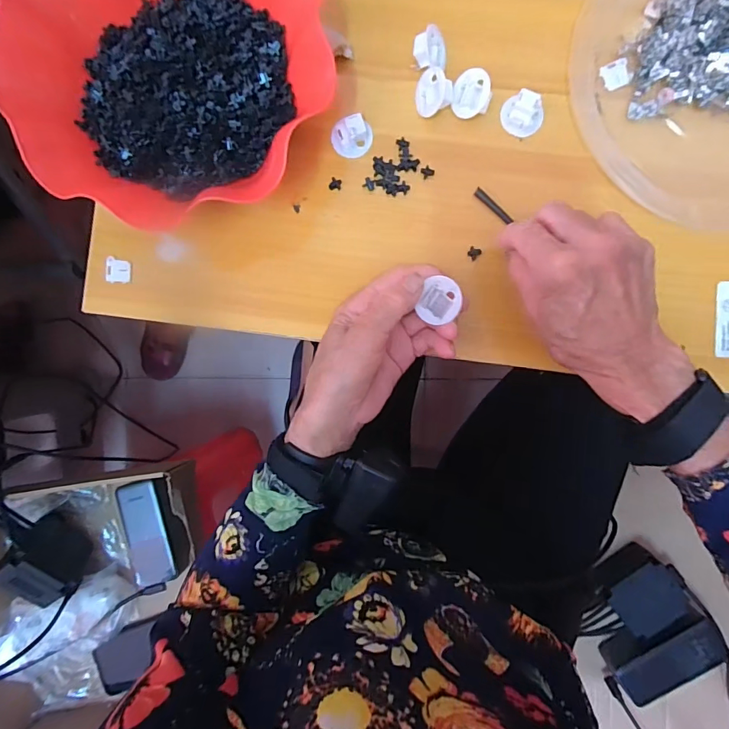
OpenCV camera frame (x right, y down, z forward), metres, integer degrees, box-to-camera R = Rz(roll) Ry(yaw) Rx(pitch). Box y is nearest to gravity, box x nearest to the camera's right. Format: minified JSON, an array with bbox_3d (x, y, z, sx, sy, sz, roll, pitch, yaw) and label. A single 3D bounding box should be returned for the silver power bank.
[{"bbox_3d":[-0.271,0.210,0.529,0.048,0.022,0.125,-16,90,2],"label":"silver power bank"}]

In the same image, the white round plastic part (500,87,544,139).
[{"bbox_3d":[0.122,-0.193,0.327,0.027,0.013,0.031,-43,89,2],"label":"white round plastic part"}]

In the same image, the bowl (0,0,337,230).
[{"bbox_3d":[-0.131,-0.210,0.304,0.210,0.080,0.191,0,91,2],"label":"bowl"}]

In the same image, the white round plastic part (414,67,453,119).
[{"bbox_3d":[0.054,-0.209,0.325,0.027,0.021,0.033,3,91,2],"label":"white round plastic part"}]

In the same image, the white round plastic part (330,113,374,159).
[{"bbox_3d":[-0.010,-0.177,0.334,0.032,0.014,0.027,-10,90,2],"label":"white round plastic part"}]

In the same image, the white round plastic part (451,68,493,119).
[{"bbox_3d":[0.082,-0.206,0.326,0.030,0.010,0.031,-8,101,37],"label":"white round plastic part"}]

